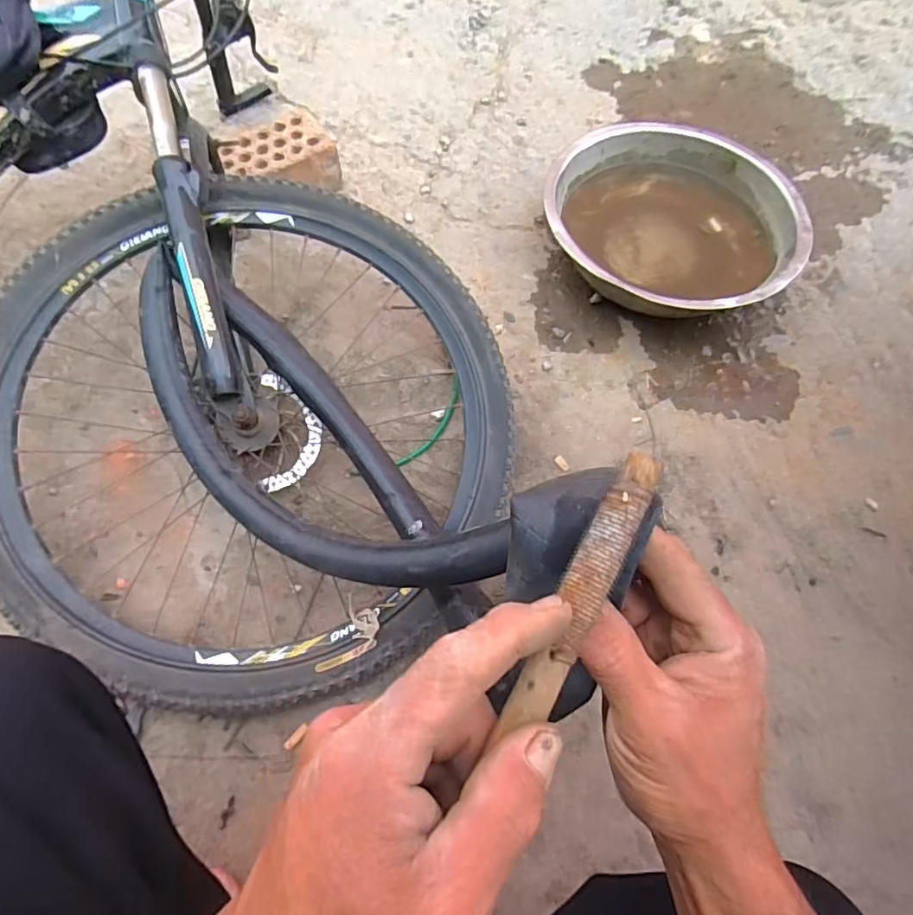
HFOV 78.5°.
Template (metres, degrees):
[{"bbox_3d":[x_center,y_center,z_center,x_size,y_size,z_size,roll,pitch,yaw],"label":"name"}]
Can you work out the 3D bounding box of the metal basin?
[{"bbox_3d":[0.324,-0.346,0.861,0.362,0.117,0.348,0,66,-1],"label":"metal basin"}]

